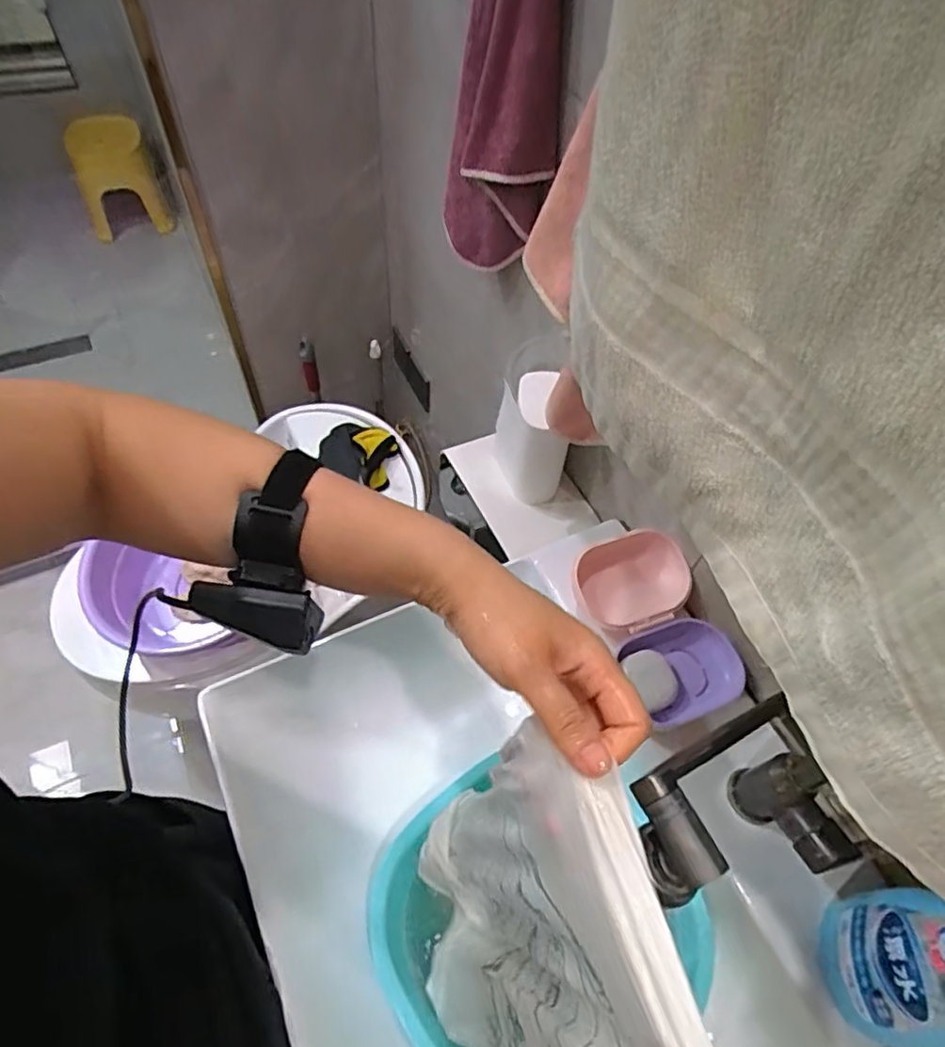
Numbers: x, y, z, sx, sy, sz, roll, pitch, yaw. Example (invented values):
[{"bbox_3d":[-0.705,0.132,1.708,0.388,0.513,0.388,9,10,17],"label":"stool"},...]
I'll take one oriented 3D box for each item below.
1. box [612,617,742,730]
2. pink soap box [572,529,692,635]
[{"bbox_3d":[0.207,0.147,0.624,0.110,0.031,0.091,-18,60,-16],"label":"box"},{"bbox_3d":[0.170,0.064,0.661,0.126,0.040,0.096,-17,60,-15],"label":"pink soap box"}]

